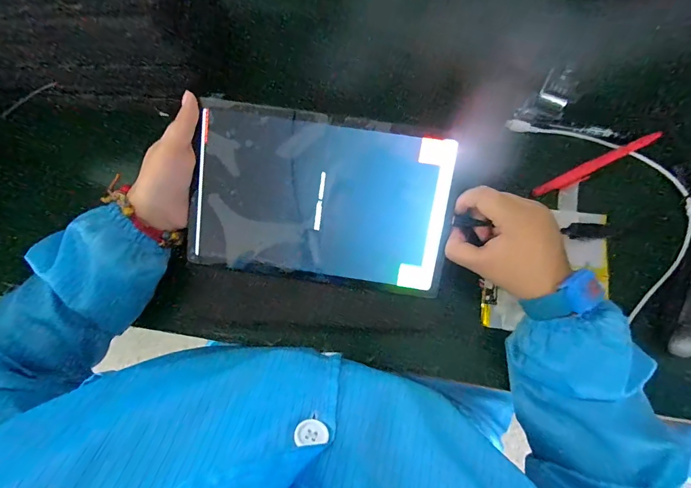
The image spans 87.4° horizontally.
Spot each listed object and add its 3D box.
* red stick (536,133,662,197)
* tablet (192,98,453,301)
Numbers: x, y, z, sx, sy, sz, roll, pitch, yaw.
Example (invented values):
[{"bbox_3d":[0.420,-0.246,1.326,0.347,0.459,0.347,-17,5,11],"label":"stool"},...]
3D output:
[{"bbox_3d":[0.264,-0.082,0.383,0.143,0.018,0.016,-26,79,-4],"label":"red stick"},{"bbox_3d":[-0.022,-0.038,0.330,0.231,0.006,0.149,8,103,3],"label":"tablet"}]

